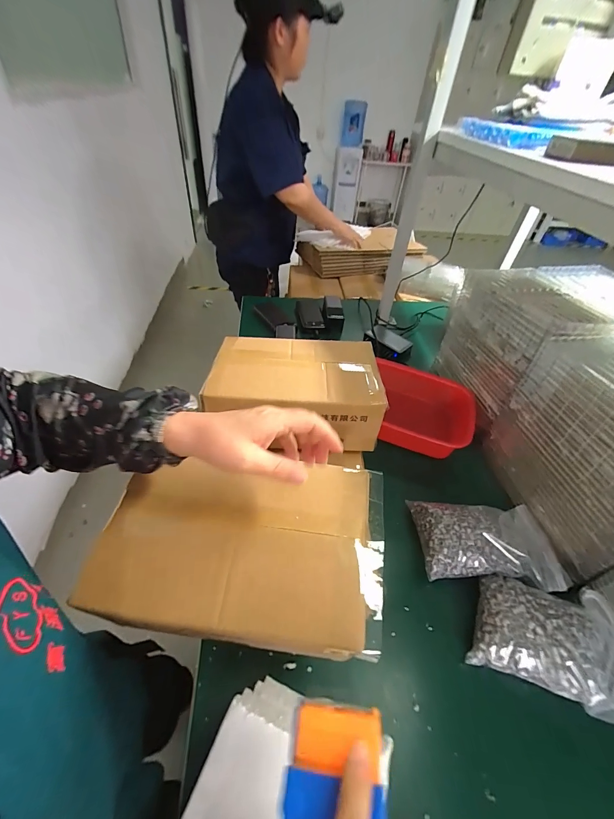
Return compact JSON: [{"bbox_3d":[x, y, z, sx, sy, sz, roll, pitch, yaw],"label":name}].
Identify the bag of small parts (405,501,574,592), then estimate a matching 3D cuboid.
[{"bbox_3d":[0.292,0.210,0.525,0.218,0.051,0.136,6,44,-1],"label":"bag of small parts"}]

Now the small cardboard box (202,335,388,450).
[{"bbox_3d":[-0.016,-0.042,0.540,0.258,0.106,0.181,4,44,-3],"label":"small cardboard box"}]

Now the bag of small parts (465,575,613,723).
[{"bbox_3d":[0.332,0.310,0.435,0.201,0.079,0.130,19,45,13],"label":"bag of small parts"}]

